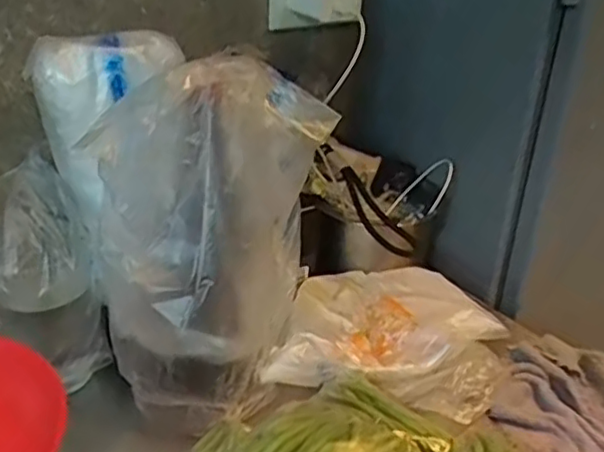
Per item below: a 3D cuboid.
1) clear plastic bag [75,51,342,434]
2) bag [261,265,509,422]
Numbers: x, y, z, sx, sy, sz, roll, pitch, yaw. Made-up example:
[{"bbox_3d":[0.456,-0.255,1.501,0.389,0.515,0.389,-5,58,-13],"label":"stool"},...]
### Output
[{"bbox_3d":[-0.072,0.010,0.520,0.100,0.276,0.158,21,34,30],"label":"clear plastic bag"},{"bbox_3d":[0.088,0.102,0.609,0.197,0.060,0.178,10,30,13],"label":"bag"}]

